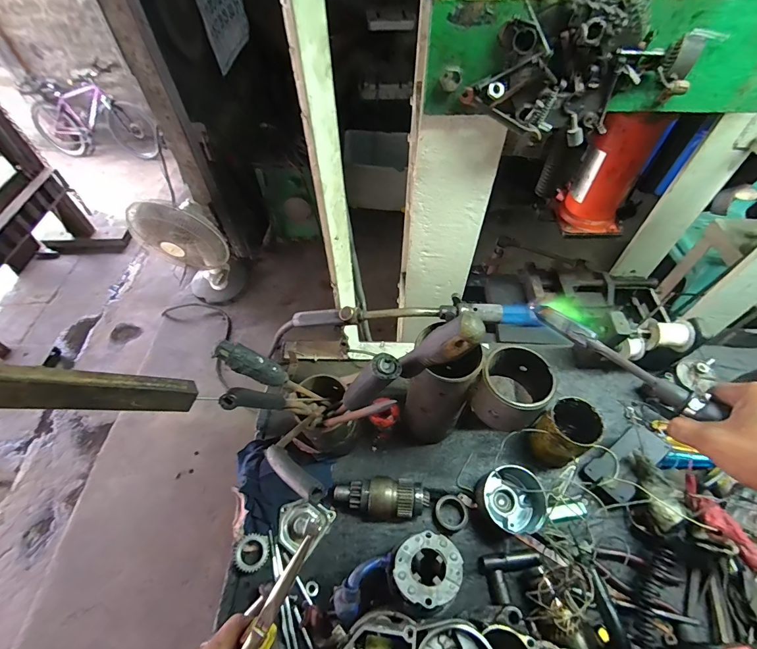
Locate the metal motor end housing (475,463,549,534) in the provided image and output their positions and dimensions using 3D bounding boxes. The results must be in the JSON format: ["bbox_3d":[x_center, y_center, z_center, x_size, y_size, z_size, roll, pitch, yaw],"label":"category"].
[{"bbox_3d":[0.201,0.263,0.547,0.095,0.067,0.079,32,60,21],"label":"metal motor end housing"}]

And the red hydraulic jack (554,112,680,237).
[{"bbox_3d":[0.448,-0.302,0.712,0.117,0.233,0.117,2,54,2],"label":"red hydraulic jack"}]

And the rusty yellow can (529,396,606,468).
[{"bbox_3d":[0.291,0.170,0.577,0.090,0.101,0.070,-38,62,-24],"label":"rusty yellow can"}]

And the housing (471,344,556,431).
[{"bbox_3d":[0.173,0.081,0.476,0.083,0.075,0.101,23,58,16],"label":"housing"}]

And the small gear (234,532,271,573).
[{"bbox_3d":[-0.180,0.324,0.520,0.048,0.012,0.048,0,54,0],"label":"small gear"}]

